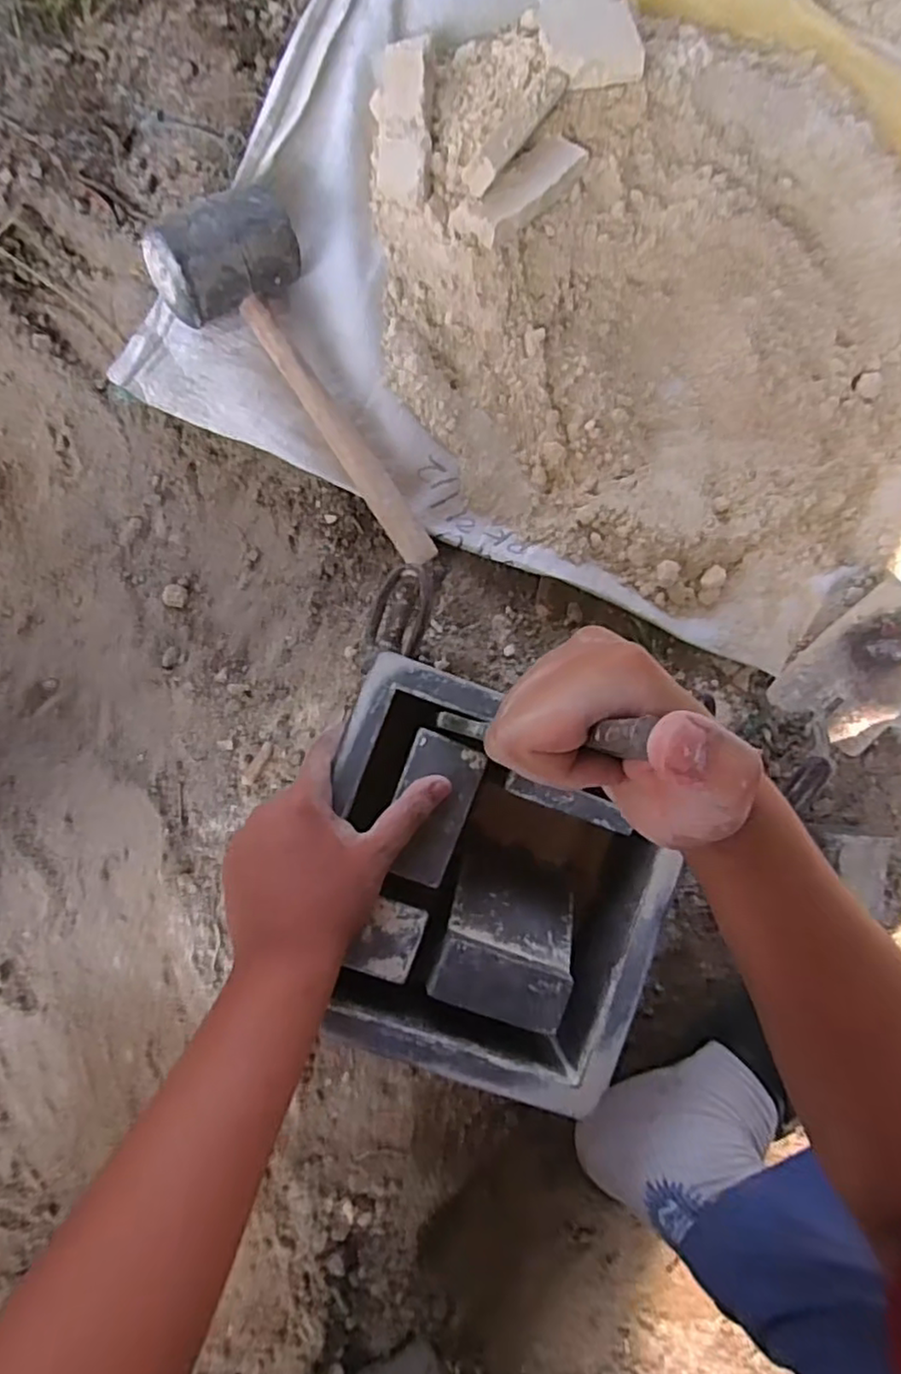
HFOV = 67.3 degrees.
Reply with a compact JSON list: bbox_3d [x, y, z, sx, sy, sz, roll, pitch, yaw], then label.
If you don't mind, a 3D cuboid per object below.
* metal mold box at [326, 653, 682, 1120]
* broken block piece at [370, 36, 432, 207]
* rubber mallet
[{"bbox_3d":[0.021,0.130,0.479,0.239,0.096,0.238,21,89,-7],"label":"metal mold box"},{"bbox_3d":[-0.036,-0.414,0.503,0.040,0.033,0.117,-2,89,-10],"label":"broken block piece"},{"bbox_3d":[-0.113,-0.203,0.500,0.106,0.076,0.278,-26,96,-7],"label":"rubber mallet"}]

